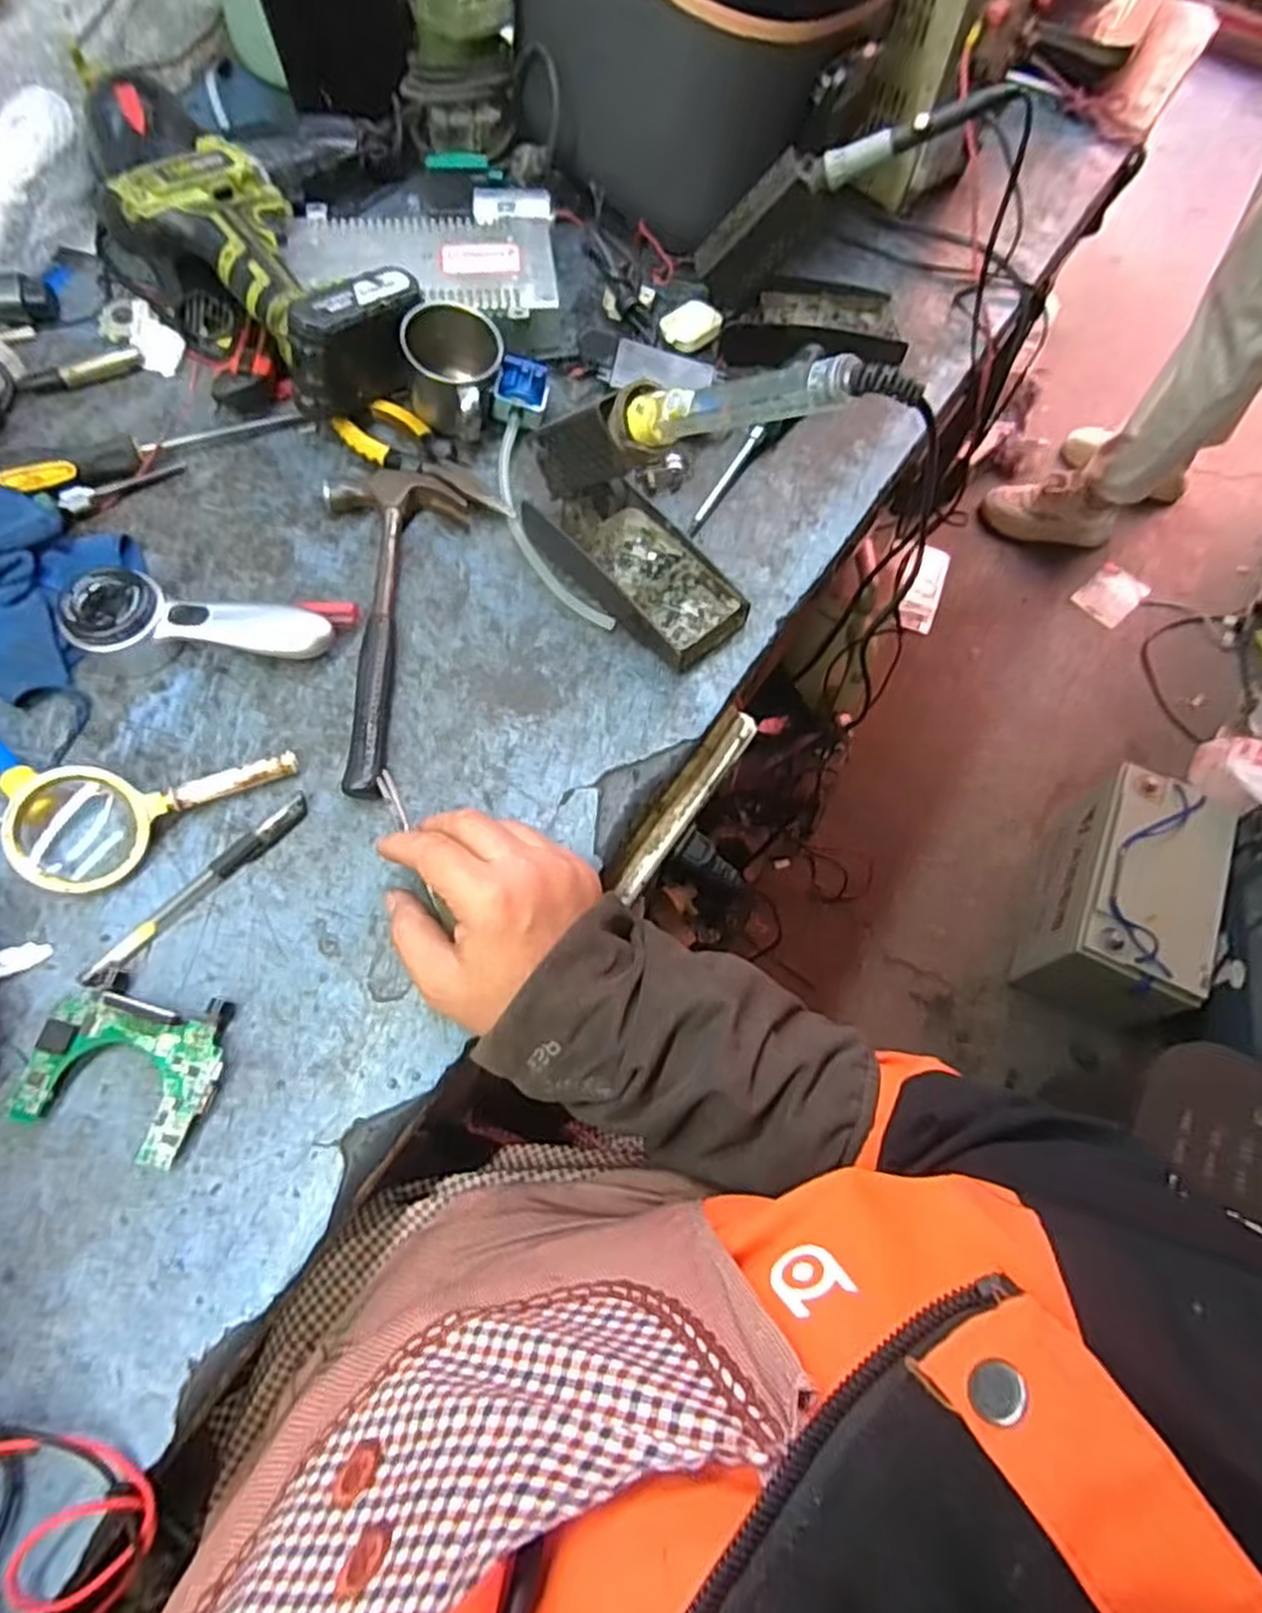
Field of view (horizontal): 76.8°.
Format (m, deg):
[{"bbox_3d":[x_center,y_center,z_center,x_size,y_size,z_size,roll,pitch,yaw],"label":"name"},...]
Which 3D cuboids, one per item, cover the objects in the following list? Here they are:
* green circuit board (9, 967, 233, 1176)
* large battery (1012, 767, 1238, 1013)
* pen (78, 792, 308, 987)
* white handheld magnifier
[{"bbox_3d":[-0.256,0.130,0.404,0.093,0.021,0.079,14,66,4],"label":"green circuit board"},{"bbox_3d":[0.751,0.130,1.226,0.172,0.230,0.373,25,67,9],"label":"large battery"},{"bbox_3d":[-0.244,0.044,0.450,0.015,0.007,0.146,40,70,15],"label":"pen"},{"bbox_3d":[-0.271,-0.109,0.498,0.150,0.043,0.051,7,65,1],"label":"white handheld magnifier"}]

